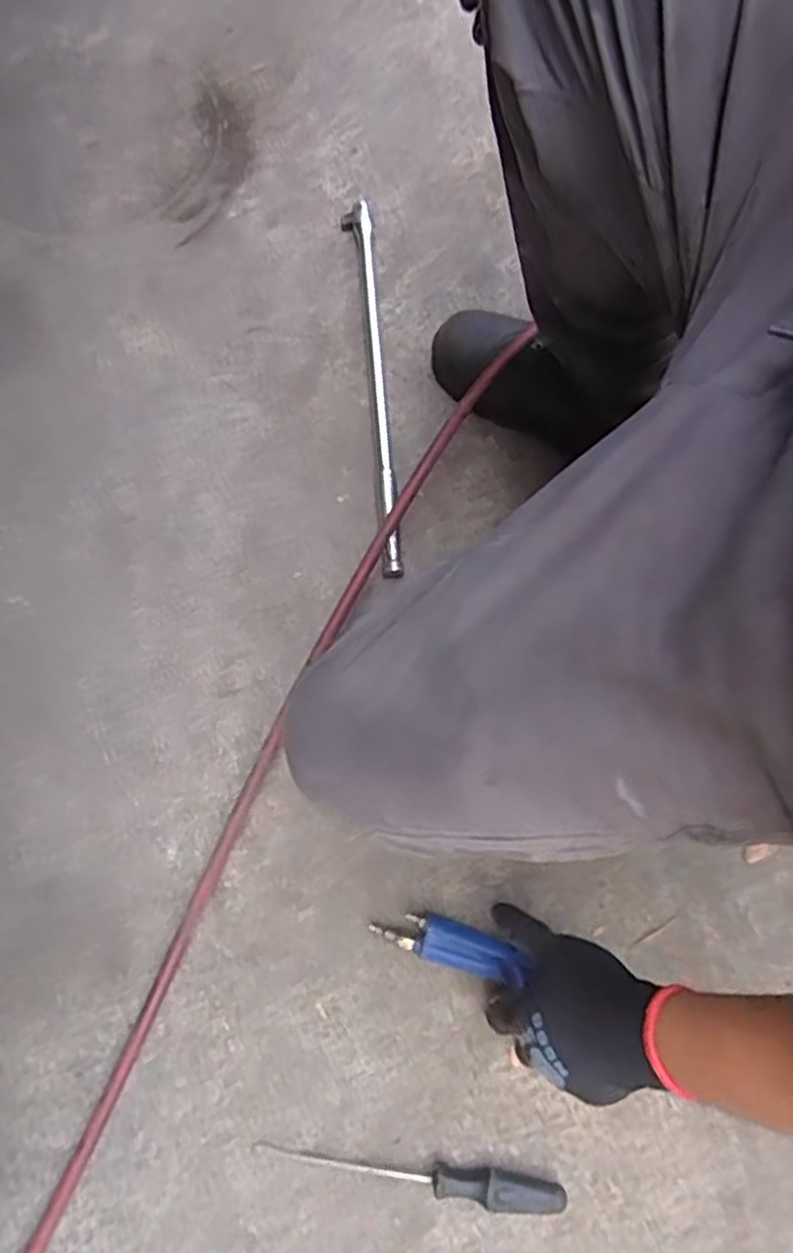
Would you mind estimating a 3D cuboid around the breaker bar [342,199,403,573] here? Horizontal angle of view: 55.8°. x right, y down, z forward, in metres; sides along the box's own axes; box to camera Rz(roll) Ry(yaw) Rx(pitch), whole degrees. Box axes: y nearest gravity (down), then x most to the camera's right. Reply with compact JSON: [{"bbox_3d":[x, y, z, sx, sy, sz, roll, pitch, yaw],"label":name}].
[{"bbox_3d":[-0.022,-0.262,0.782,0.027,0.025,0.433,-6,74,-3],"label":"breaker bar"}]

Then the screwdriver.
[{"bbox_3d":[0.008,0.434,0.591,0.242,0.028,0.023,7,74,1],"label":"screwdriver"}]

